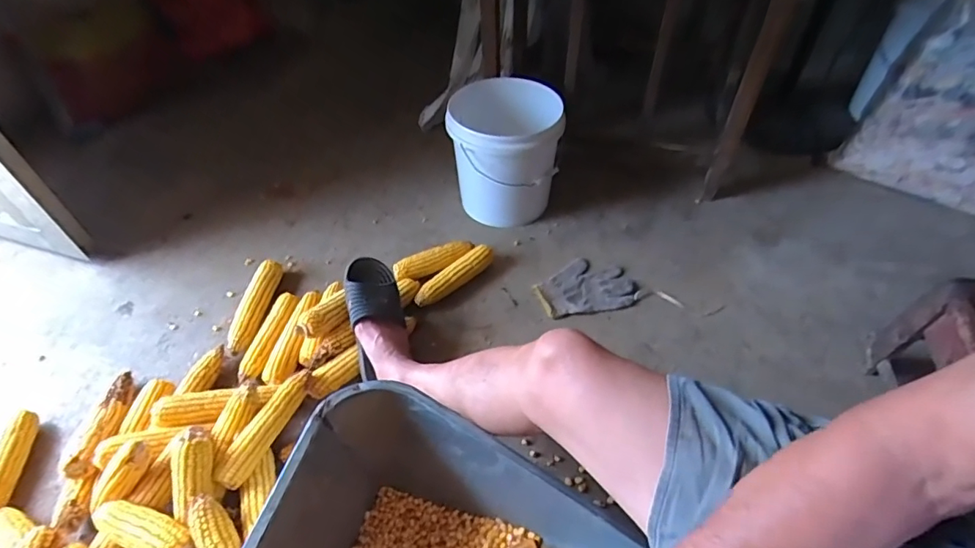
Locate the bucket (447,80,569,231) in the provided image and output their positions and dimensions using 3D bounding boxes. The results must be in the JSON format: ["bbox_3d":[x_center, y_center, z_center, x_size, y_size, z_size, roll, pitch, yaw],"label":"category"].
[{"bbox_3d":[0.050,-0.296,1.262,0.268,0.285,0.277,1,48,4],"label":"bucket"}]

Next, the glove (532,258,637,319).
[{"bbox_3d":[0.216,0.022,1.124,0.214,0.020,0.154,-9,48,-5],"label":"glove"}]

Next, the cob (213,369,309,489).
[{"bbox_3d":[-0.365,0.245,0.825,0.050,0.045,0.220,17,51,17],"label":"cob"}]

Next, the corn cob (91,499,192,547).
[{"bbox_3d":[-0.489,0.364,0.705,0.170,0.043,0.053,16,50,16],"label":"corn cob"}]

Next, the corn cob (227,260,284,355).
[{"bbox_3d":[-0.501,0.069,1.073,0.058,0.057,0.235,1,45,6],"label":"corn cob"}]

